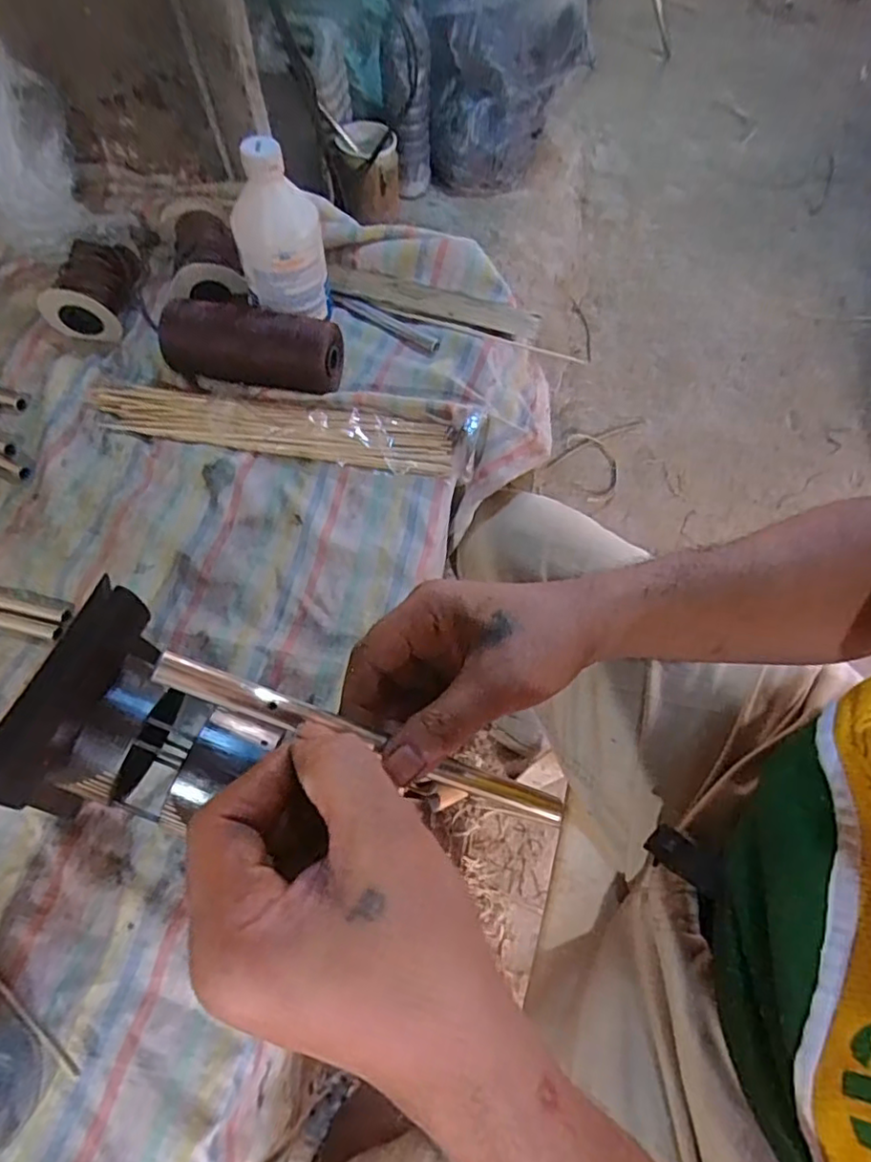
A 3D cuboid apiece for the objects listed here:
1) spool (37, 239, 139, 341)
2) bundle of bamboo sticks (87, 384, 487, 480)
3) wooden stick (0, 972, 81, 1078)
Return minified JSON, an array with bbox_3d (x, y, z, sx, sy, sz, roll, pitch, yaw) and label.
[{"bbox_3d":[-0.326,-0.278,0.592,0.071,0.059,0.081,6,62,3],"label":"spool"},{"bbox_3d":[-0.135,-0.141,0.549,0.351,0.025,0.071,11,62,5],"label":"bundle of bamboo sticks"},{"bbox_3d":[-0.250,0.238,0.364,0.128,0.004,0.008,34,69,20],"label":"wooden stick"}]

